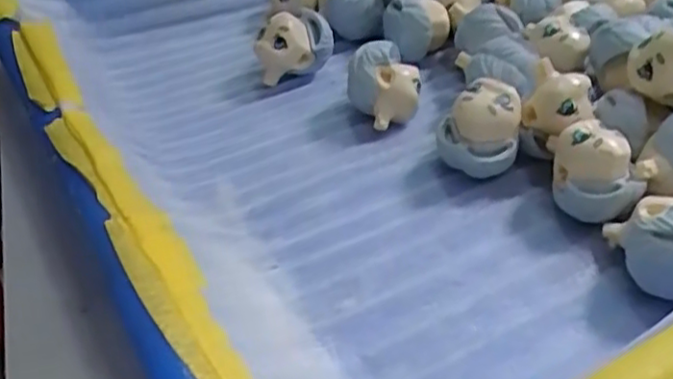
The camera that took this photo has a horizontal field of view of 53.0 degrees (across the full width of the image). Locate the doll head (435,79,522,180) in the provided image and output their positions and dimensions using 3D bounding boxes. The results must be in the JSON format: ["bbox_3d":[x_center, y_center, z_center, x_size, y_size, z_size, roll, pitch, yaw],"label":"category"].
[{"bbox_3d":[0.043,-0.016,0.203,0.022,0.027,0.020,-6,43,-6],"label":"doll head"}]

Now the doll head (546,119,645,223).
[{"bbox_3d":[0.072,-0.003,0.190,0.018,0.024,0.023,-12,44,-12],"label":"doll head"}]

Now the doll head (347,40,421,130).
[{"bbox_3d":[0.017,-0.035,0.224,0.020,0.024,0.020,-22,46,-22],"label":"doll head"}]

